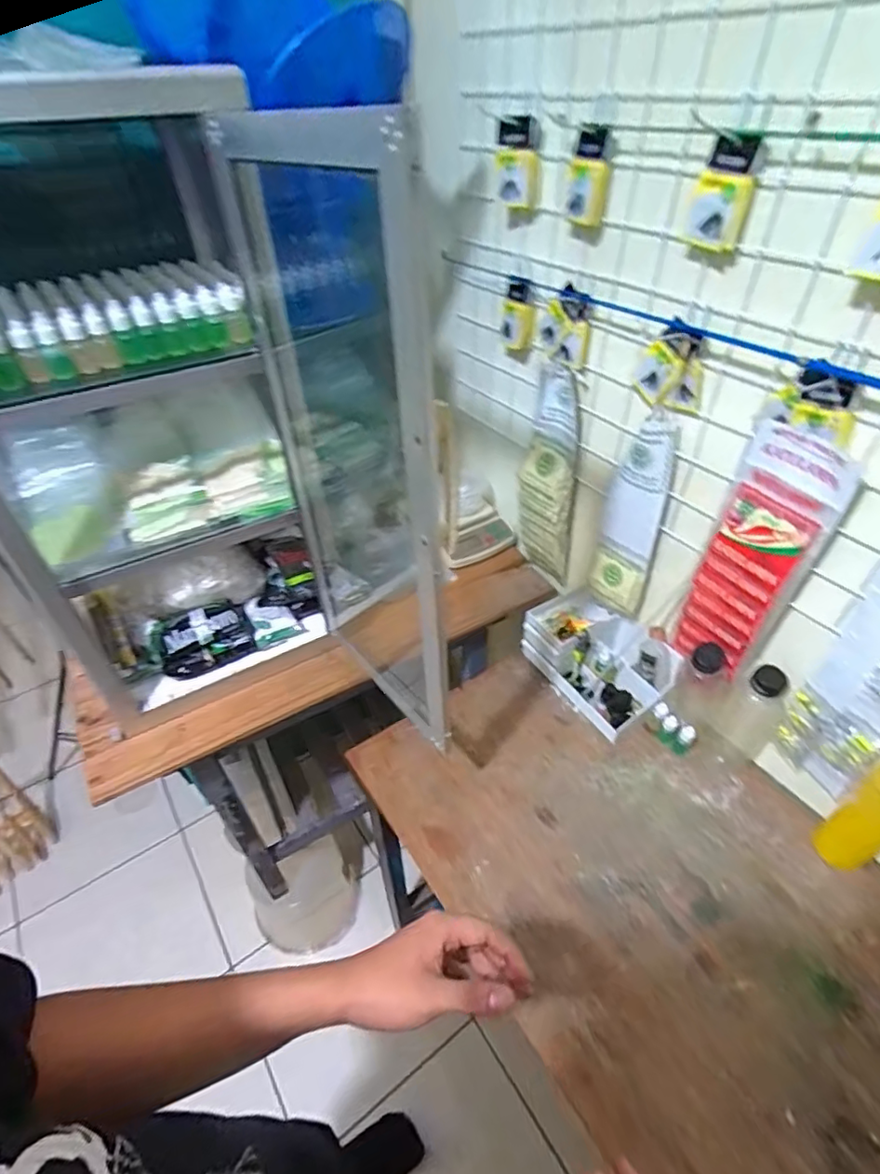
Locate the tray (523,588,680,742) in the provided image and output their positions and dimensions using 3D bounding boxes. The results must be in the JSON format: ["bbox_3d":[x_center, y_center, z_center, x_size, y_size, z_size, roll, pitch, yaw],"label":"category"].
[{"bbox_3d":[0.266,0.111,0.920,0.159,0.111,0.221,-25,47,-25],"label":"tray"}]

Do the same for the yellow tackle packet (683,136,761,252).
[{"bbox_3d":[0.271,-0.380,0.542,0.021,0.087,0.059,-32,54,-32],"label":"yellow tackle packet"}]

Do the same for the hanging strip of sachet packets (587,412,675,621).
[{"bbox_3d":[0.275,-0.095,0.814,0.025,0.320,0.086,-29,47,-27],"label":"hanging strip of sachet packets"}]

